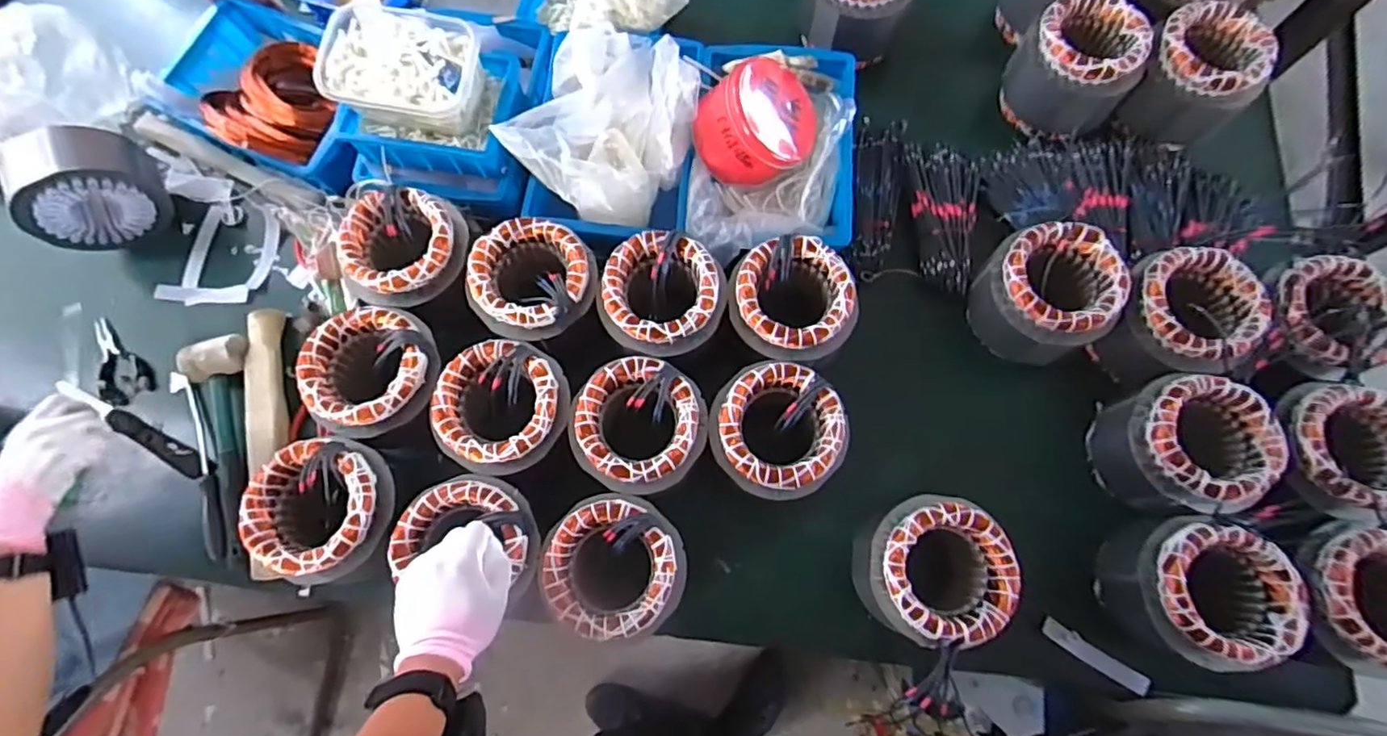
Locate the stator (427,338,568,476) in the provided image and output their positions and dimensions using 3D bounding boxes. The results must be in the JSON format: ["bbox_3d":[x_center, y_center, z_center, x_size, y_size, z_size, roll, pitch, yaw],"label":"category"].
[{"bbox_3d":[-0.210,0.042,0.668,0.137,0.046,0.135,-1,74,0],"label":"stator"}]

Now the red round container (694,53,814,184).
[{"bbox_3d":[0.072,-0.306,0.780,0.144,0.105,0.134,-1,92,-34],"label":"red round container"}]

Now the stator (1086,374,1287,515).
[{"bbox_3d":[0.537,0.088,0.680,0.128,0.116,0.139,0,74,0],"label":"stator"}]

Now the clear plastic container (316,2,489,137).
[{"bbox_3d":[-0.332,-0.354,0.722,0.170,0.068,0.140,11,74,4],"label":"clear plastic container"}]

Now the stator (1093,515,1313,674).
[{"bbox_3d":[0.527,0.236,0.649,0.139,0.103,0.134,0,74,0],"label":"stator"}]

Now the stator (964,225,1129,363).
[{"bbox_3d":[0.420,-0.086,0.735,0.139,0.103,0.137,5,74,2],"label":"stator"}]

